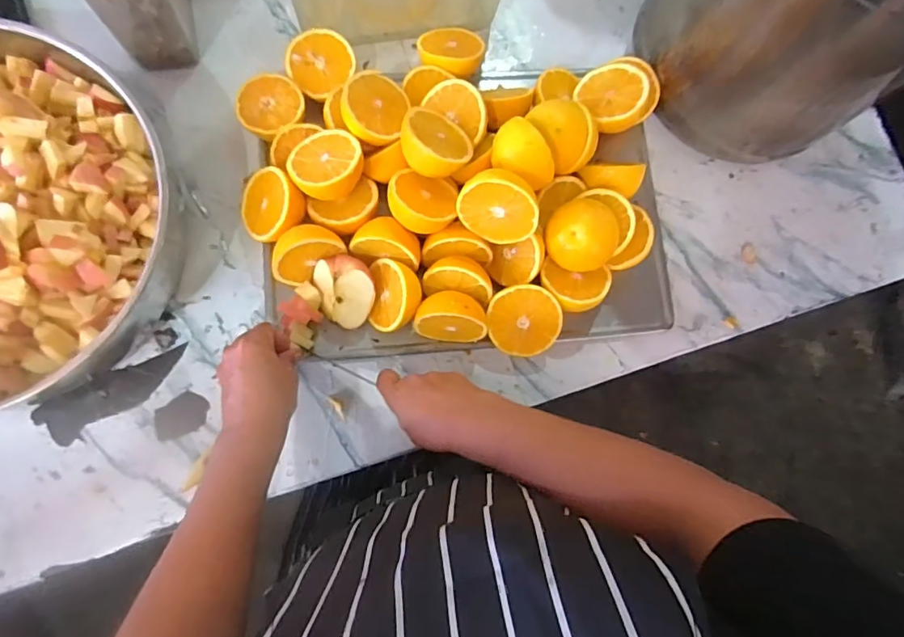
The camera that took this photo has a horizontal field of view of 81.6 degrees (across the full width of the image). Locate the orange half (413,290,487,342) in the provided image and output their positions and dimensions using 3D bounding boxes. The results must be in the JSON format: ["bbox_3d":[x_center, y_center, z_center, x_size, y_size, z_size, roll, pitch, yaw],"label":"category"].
[{"bbox_3d":[0.000,-0.001,0.544,0.072,0.066,0.047,7,83,-5],"label":"orange half"}]

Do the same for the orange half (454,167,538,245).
[{"bbox_3d":[0.046,-0.112,0.518,0.078,0.078,0.032,11,49,4],"label":"orange half"}]

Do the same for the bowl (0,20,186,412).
[{"bbox_3d":[-0.444,-0.093,0.497,0.335,0.135,0.339,1,80,-6],"label":"bowl"}]

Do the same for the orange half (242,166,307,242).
[{"bbox_3d":[-0.185,-0.121,0.558,0.075,0.039,0.075,1,93,25],"label":"orange half"}]

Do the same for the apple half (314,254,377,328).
[{"bbox_3d":[-0.110,-0.028,0.544,0.058,0.061,0.071,-11,81,-8],"label":"apple half"}]

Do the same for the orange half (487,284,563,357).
[{"bbox_3d":[0.077,0.000,0.569,0.077,0.032,0.077,4,106,-3],"label":"orange half"}]

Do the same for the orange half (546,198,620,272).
[{"bbox_3d":[0.139,-0.085,0.548,0.070,0.032,0.070,2,114,-10],"label":"orange half"}]

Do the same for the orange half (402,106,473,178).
[{"bbox_3d":[-0.020,-0.176,0.533,0.072,0.035,0.060,32,56,-17],"label":"orange half"}]

